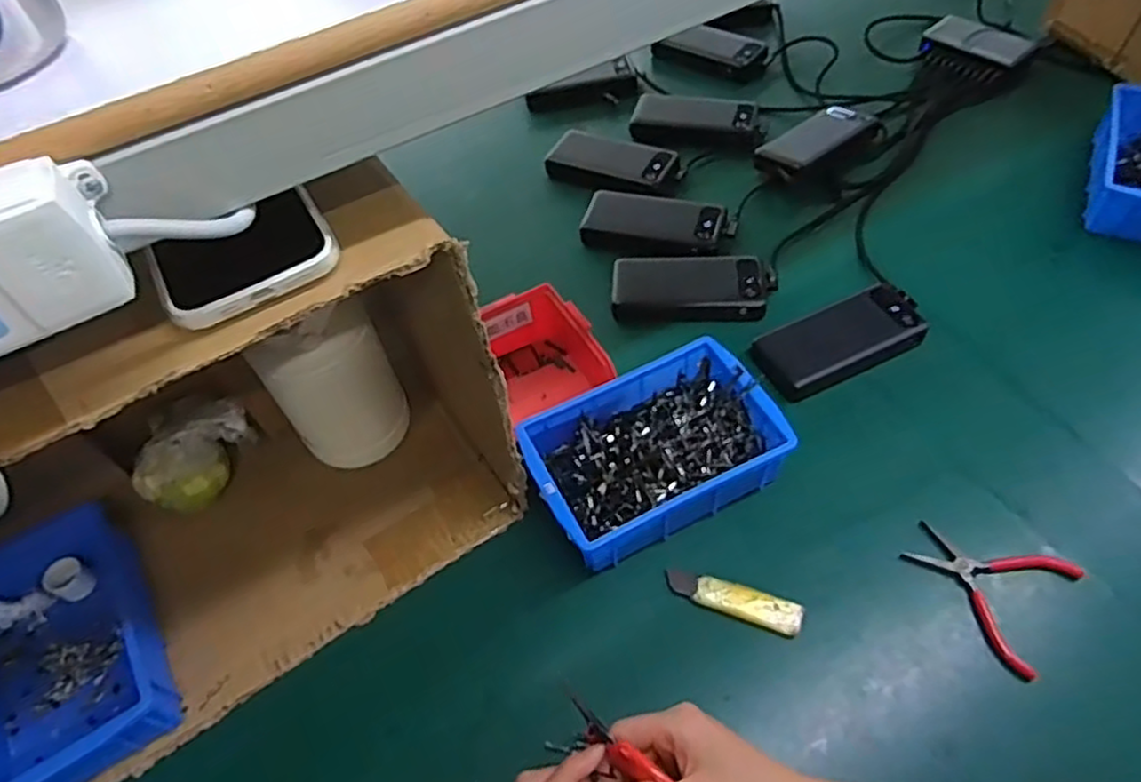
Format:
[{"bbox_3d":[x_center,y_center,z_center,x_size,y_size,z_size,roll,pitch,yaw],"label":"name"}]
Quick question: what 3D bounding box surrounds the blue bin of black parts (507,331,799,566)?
[{"bbox_3d":[0.068,0.051,0.619,0.199,0.063,0.137,-25,55,-12],"label":"blue bin of black parts"}]

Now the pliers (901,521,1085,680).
[{"bbox_3d":[0.322,0.149,0.559,0.112,0.007,0.101,30,62,25],"label":"pliers"}]

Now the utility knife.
[{"bbox_3d":[0.129,0.165,0.567,0.105,0.008,0.025,16,57,17],"label":"utility knife"}]

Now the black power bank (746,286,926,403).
[{"bbox_3d":[0.266,-0.052,0.690,0.162,0.031,0.072,-23,55,-10],"label":"black power bank"}]

